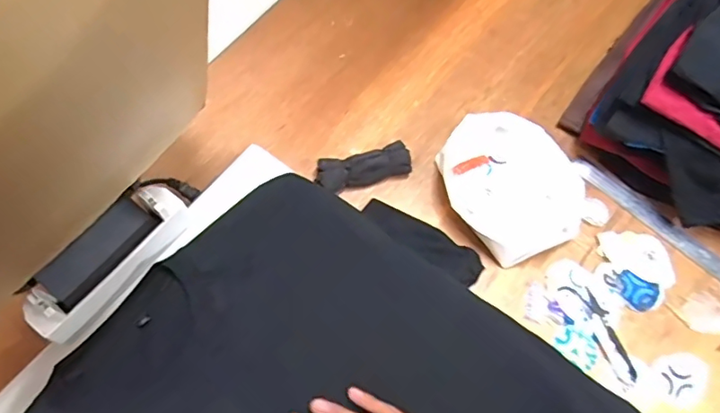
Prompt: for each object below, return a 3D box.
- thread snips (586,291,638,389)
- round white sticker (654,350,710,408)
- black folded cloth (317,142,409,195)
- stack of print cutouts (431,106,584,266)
[{"bbox_3d":[0.302,0.158,0.654,0.026,0.006,0.112,-13,66,-9],"label":"thread snips"},{"bbox_3d":[0.383,0.203,0.639,0.068,0.004,0.057,-25,67,-15],"label":"round white sticker"},{"bbox_3d":[0.004,-0.048,0.719,0.127,0.035,0.046,-14,66,-9],"label":"black folded cloth"},{"bbox_3d":[0.196,-0.034,0.710,0.153,0.048,0.196,-27,68,-14],"label":"stack of print cutouts"}]

